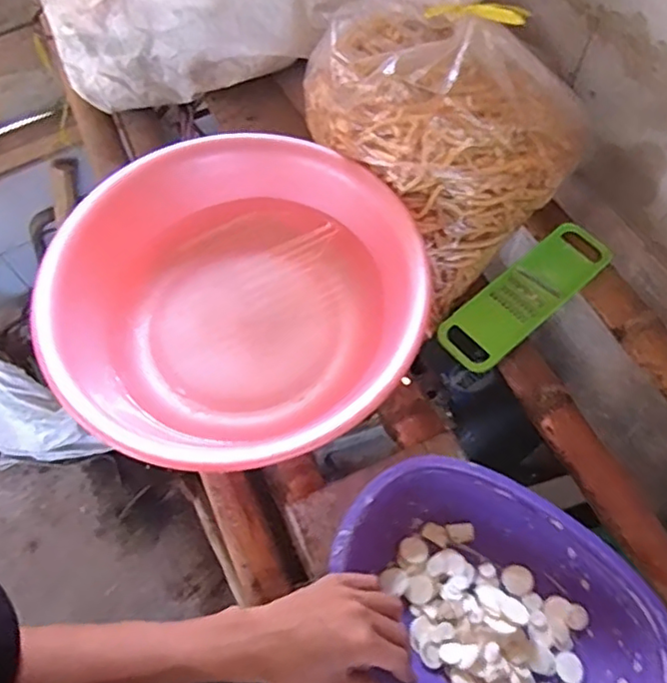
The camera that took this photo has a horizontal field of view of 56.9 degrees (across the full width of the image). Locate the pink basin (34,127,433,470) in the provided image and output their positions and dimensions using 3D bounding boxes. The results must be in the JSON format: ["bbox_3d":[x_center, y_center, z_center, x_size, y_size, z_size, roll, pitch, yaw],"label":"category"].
[{"bbox_3d":[-0.108,-0.051,0.689,0.377,0.118,0.399,0,62,1],"label":"pink basin"}]

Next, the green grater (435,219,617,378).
[{"bbox_3d":[0.246,-0.060,0.780,0.250,0.021,0.080,-38,68,-17],"label":"green grater"}]

